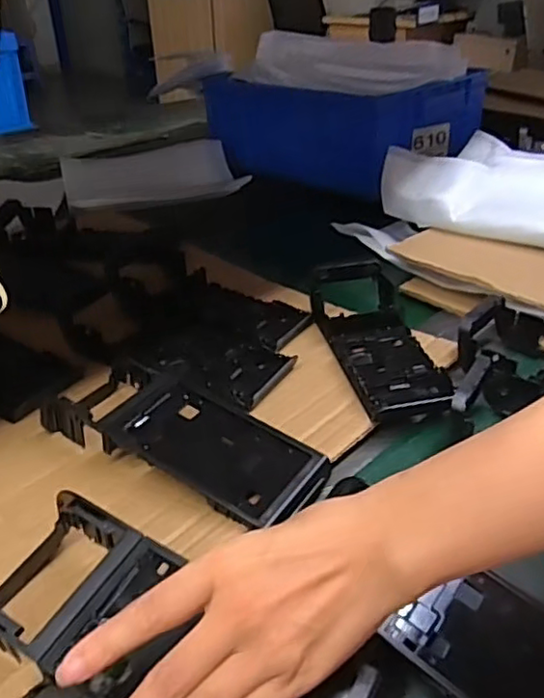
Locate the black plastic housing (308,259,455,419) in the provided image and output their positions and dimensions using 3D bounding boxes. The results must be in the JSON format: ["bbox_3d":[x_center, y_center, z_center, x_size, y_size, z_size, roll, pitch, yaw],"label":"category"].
[{"bbox_3d":[0.093,-0.017,0.559,0.080,0.034,0.205,-6,33,-6],"label":"black plastic housing"}]

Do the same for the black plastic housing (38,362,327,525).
[{"bbox_3d":[-0.067,0.060,0.450,0.211,0.031,0.082,19,38,30],"label":"black plastic housing"}]

